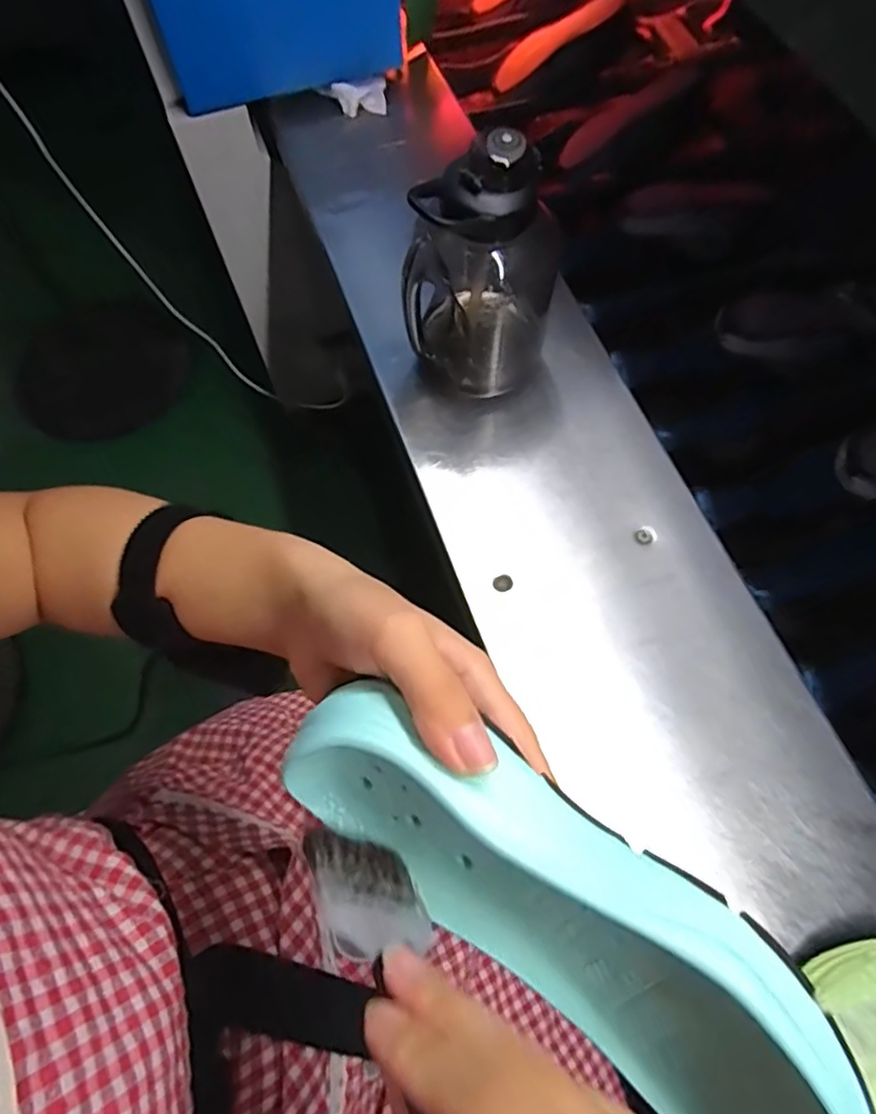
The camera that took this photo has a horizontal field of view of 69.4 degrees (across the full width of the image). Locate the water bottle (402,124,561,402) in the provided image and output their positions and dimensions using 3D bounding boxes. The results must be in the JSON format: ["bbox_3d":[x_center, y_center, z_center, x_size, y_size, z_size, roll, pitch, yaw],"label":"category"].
[{"bbox_3d":[0.037,-0.241,0.563,0.120,0.227,0.100,15,68,8],"label":"water bottle"}]

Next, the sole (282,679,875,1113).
[{"bbox_3d":[0.041,0.123,0.213,0.212,0.094,0.045,38,37,8],"label":"sole"}]

